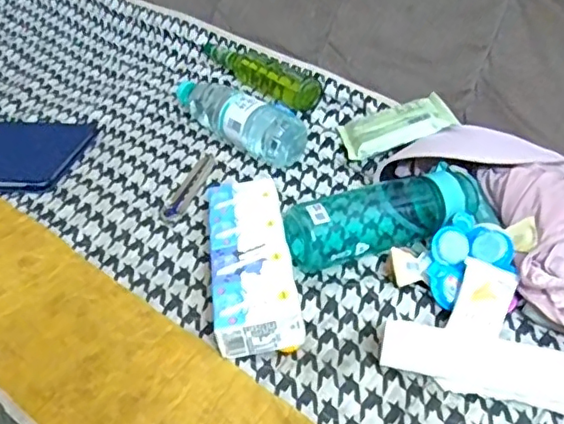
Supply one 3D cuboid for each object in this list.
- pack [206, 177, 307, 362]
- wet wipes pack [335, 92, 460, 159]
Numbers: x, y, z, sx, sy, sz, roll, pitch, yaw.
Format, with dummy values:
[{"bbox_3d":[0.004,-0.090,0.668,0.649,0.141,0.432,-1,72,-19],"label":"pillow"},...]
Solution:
[{"bbox_3d":[-0.030,0.040,0.563,0.076,0.038,0.211,-3,36,-7],"label":"pack"},{"bbox_3d":[0.140,-0.110,0.720,0.133,0.023,0.089,-18,36,10],"label":"wet wipes pack"}]

